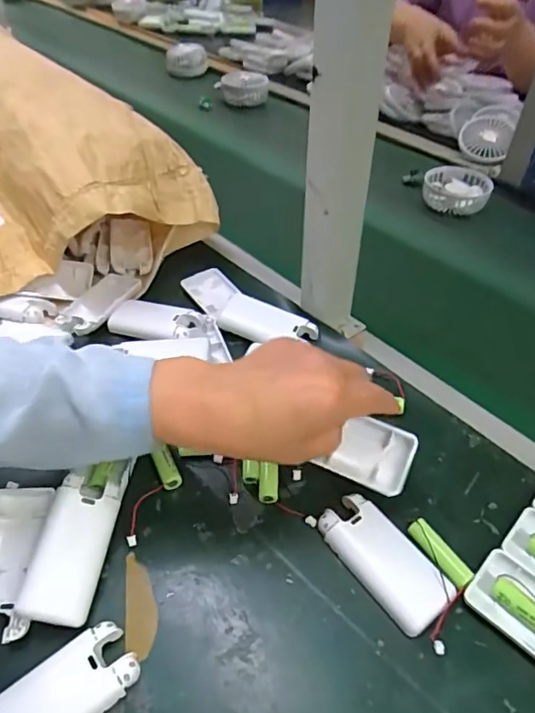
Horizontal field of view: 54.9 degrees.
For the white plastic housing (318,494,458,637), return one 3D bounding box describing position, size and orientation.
[{"bbox_3d":[0.078,0.137,0.347,0.042,0.017,0.093,-31,51,-25],"label":"white plastic housing"}]

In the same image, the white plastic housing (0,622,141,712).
[{"bbox_3d":[-0.122,0.199,0.295,0.093,0.018,0.043,-31,51,-25],"label":"white plastic housing"}]

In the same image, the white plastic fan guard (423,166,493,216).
[{"bbox_3d":[0.265,-0.236,0.717,0.087,0.027,0.093,18,48,19],"label":"white plastic fan guard"}]

